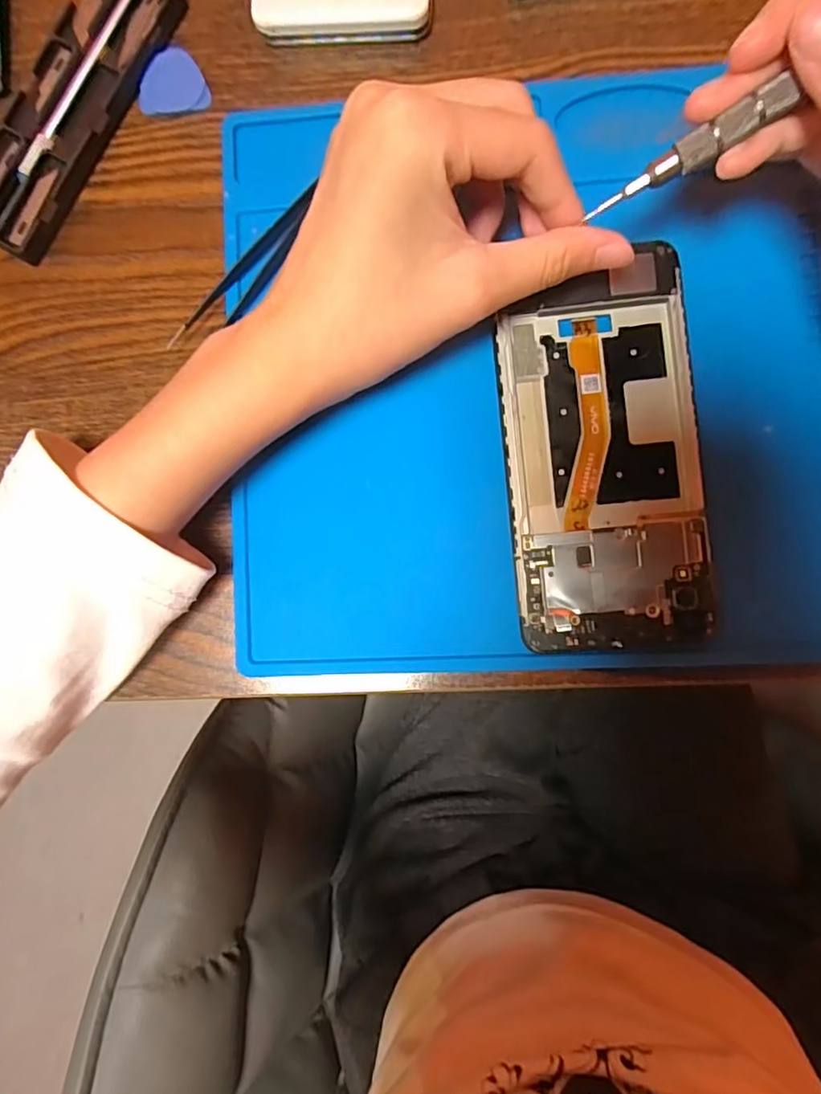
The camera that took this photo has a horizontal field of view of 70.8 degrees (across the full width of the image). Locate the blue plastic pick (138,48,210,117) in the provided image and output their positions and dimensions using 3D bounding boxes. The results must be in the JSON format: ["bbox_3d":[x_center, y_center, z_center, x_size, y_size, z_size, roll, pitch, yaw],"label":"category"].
[{"bbox_3d":[-0.100,-0.194,0.241,0.028,0.004,0.026,0,91,1],"label":"blue plastic pick"}]

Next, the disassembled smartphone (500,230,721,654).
[{"bbox_3d":[0.072,-0.034,0.216,0.070,0.006,0.141,-5,88,3],"label":"disassembled smartphone"}]

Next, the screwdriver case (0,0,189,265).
[{"bbox_3d":[-0.141,-0.182,0.240,0.038,0.009,0.126,31,90,4],"label":"screwdriver case"}]

